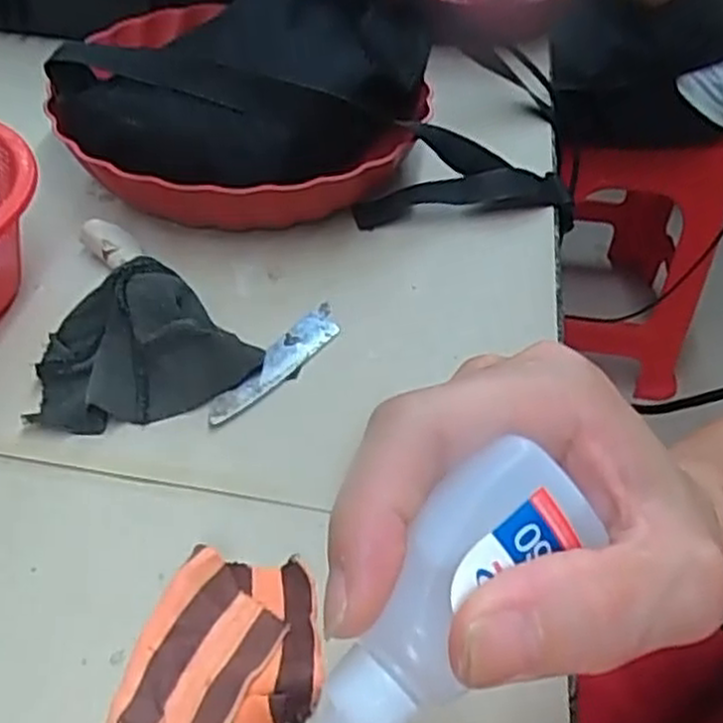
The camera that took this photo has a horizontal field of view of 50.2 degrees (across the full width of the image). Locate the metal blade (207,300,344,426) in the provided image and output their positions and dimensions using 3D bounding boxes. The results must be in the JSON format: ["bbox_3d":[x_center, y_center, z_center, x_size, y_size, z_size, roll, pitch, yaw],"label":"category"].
[{"bbox_3d":[-0.046,0.000,0.410,0.021,0.004,0.098,30,50,22],"label":"metal blade"}]

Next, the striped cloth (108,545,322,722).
[{"bbox_3d":[-0.051,0.116,0.291,0.065,0.019,0.099,17,48,10],"label":"striped cloth"}]

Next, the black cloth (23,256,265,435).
[{"bbox_3d":[-0.111,-0.013,0.390,0.105,0.044,0.075,-12,49,-16],"label":"black cloth"}]

